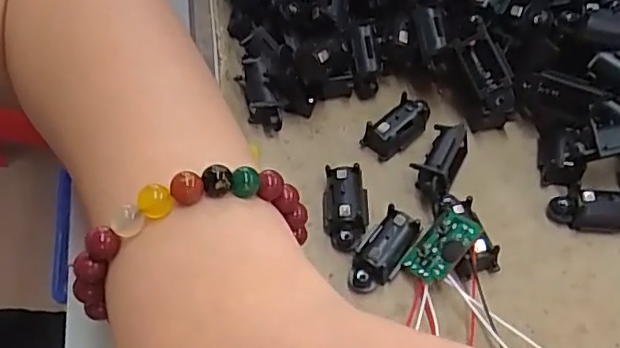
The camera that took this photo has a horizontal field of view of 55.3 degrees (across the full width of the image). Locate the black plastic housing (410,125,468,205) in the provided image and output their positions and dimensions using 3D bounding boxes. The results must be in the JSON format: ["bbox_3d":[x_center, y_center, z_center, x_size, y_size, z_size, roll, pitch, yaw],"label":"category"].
[{"bbox_3d":[0.055,-0.006,0.250,0.017,0.014,0.031,27,62,20],"label":"black plastic housing"}]

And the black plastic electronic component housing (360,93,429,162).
[{"bbox_3d":[0.039,-0.022,0.264,0.031,0.014,0.015,-36,61,-18],"label":"black plastic electronic component housing"}]

